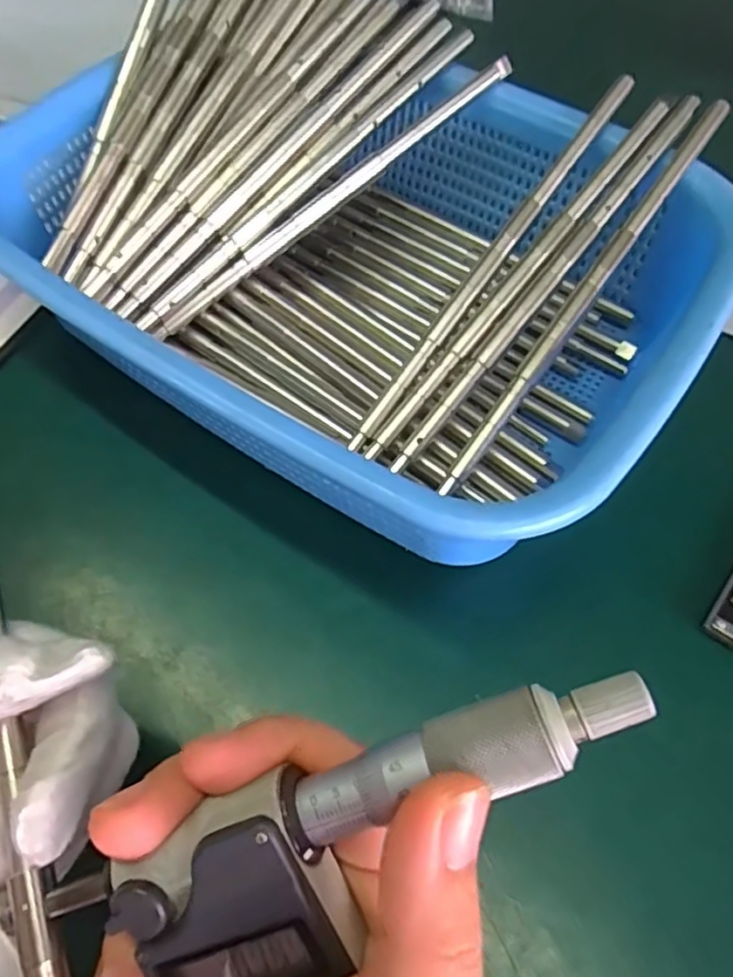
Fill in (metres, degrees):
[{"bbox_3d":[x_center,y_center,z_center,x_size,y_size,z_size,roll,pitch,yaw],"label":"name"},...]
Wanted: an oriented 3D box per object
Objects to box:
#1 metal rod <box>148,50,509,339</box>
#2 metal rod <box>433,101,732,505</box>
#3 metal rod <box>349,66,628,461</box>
[{"bbox_3d":[-0.015,-0.128,0.297,0.193,0.007,0.007,-38,67,-1],"label":"metal rod"},{"bbox_3d":[0.085,-0.075,0.258,0.007,0.005,0.190,35,82,17],"label":"metal rod"},{"bbox_3d":[0.051,-0.093,0.270,0.007,0.006,0.191,35,82,17],"label":"metal rod"}]

